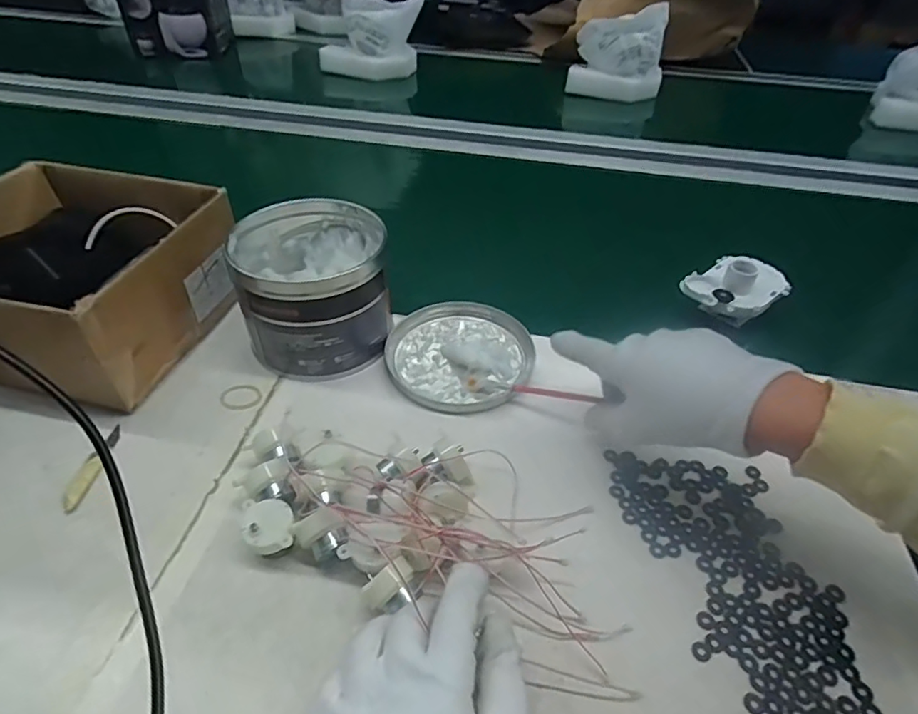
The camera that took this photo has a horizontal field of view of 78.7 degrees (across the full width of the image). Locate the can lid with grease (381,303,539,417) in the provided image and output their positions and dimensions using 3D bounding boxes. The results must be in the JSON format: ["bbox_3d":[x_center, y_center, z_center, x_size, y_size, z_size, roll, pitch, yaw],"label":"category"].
[{"bbox_3d":[0.000,-0.004,0.507,0.127,0.016,0.133,2,43,-1],"label":"can lid with grease"}]

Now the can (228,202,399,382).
[{"bbox_3d":[-0.125,-0.063,0.494,0.126,0.103,0.133,2,43,-1],"label":"can"}]

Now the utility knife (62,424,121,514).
[{"bbox_3d":[-0.267,0.080,0.407,0.017,0.004,0.072,4,43,1],"label":"utility knife"}]

